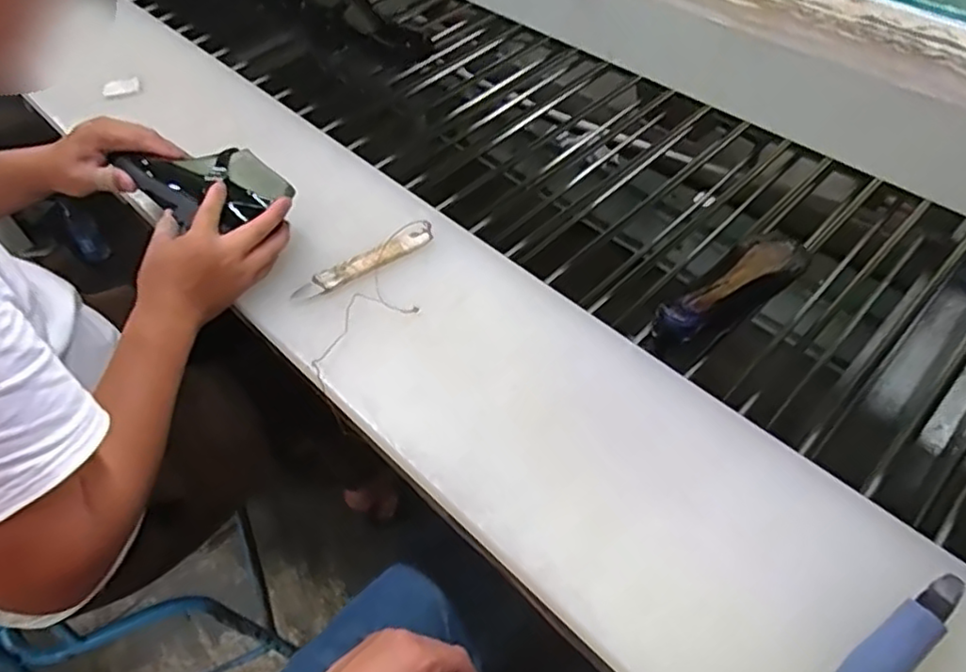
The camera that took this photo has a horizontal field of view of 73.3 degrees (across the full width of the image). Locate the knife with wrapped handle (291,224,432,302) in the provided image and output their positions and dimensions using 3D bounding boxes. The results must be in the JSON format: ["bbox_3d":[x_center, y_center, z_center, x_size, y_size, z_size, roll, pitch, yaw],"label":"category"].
[{"bbox_3d":[-0.128,-0.079,0.703,0.164,0.013,0.026,-27,55,-18],"label":"knife with wrapped handle"}]

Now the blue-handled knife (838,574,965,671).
[{"bbox_3d":[0.286,0.217,0.451,0.156,0.029,0.031,-31,56,-21],"label":"blue-handled knife"}]

